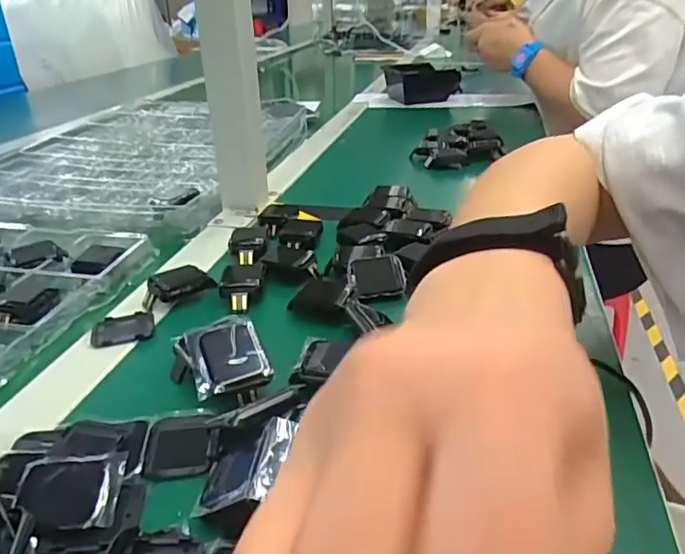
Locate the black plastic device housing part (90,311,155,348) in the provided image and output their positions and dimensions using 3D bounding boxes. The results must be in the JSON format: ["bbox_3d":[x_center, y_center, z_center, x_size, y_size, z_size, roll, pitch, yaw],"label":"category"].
[{"bbox_3d":[-0.148,0.036,0.374,0.040,0.004,0.034,-11,30,-16],"label":"black plastic device housing part"}]

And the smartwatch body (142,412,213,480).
[{"bbox_3d":[-0.083,0.083,0.279,0.031,0.005,0.042,-6,29,-9],"label":"smartwatch body"}]

